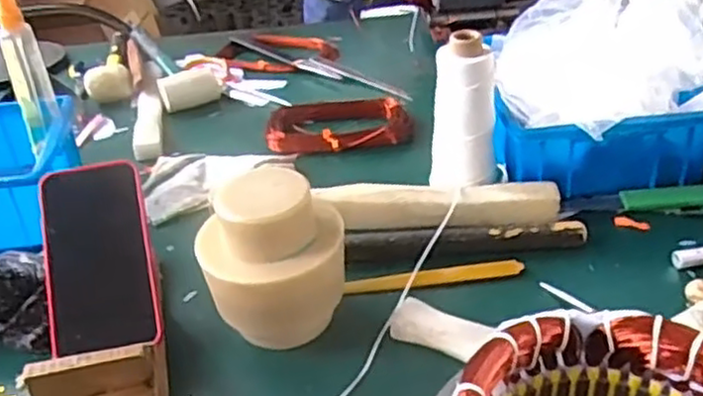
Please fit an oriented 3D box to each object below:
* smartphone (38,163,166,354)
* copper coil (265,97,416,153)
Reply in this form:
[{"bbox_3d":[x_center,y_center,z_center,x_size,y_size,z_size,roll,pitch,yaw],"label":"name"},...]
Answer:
[{"bbox_3d":[-0.204,0.046,0.568,0.081,0.015,0.156,-9,71,-13],"label":"smartphone"},{"bbox_3d":[-0.015,-0.089,0.865,0.174,0.026,0.103,-5,32,-1],"label":"copper coil"}]

